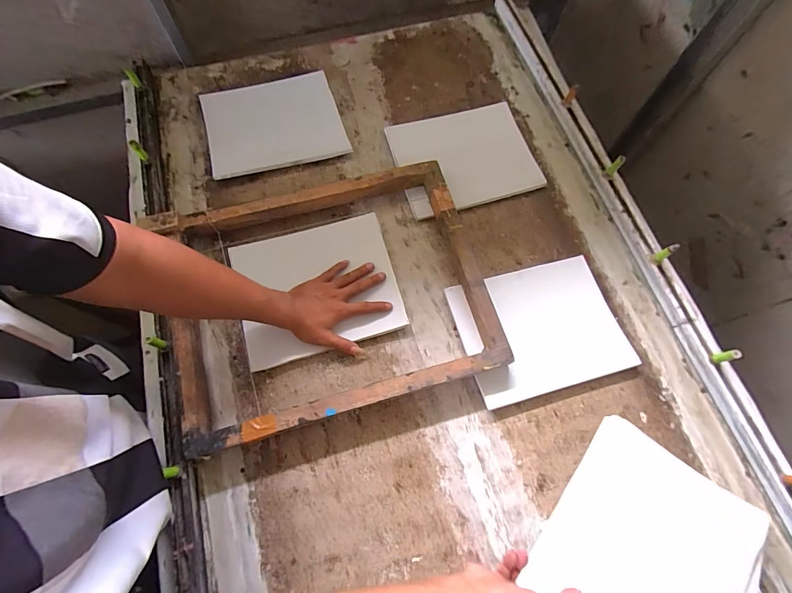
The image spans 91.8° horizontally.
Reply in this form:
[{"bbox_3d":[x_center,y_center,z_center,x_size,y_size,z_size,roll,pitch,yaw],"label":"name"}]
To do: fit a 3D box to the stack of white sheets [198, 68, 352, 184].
[{"bbox_3d":[-0.256,-0.357,0.799,0.272,0.020,0.217,-16,75,-6],"label":"stack of white sheets"}]

